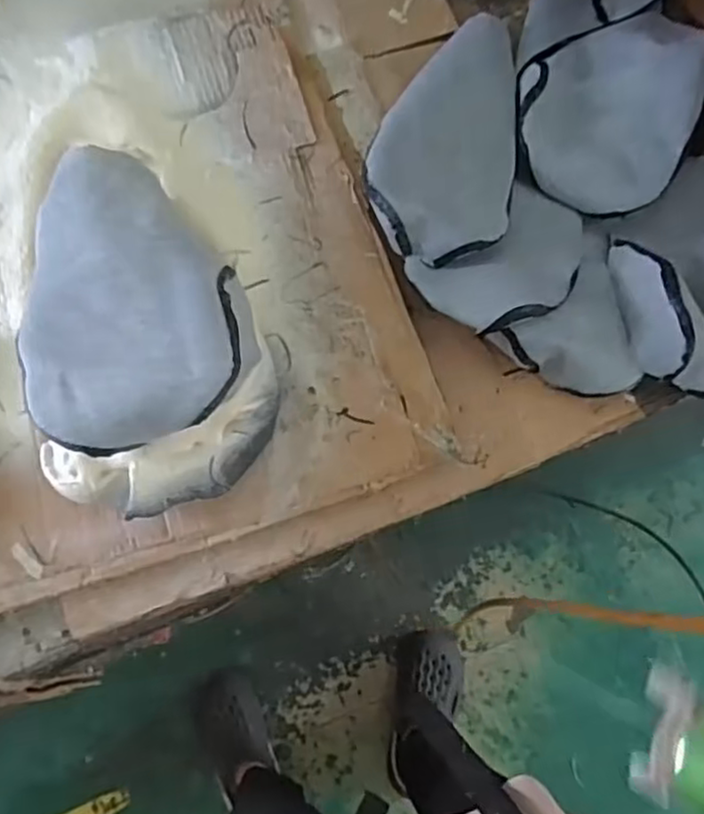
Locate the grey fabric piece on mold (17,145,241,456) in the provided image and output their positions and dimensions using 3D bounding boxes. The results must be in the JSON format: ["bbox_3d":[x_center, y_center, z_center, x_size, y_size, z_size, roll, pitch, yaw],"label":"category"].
[{"bbox_3d":[-0.193,-0.104,0.585,0.174,0.060,0.293,-13,63,0],"label":"grey fabric piece on mold"}]

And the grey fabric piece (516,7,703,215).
[{"bbox_3d":[0.282,-0.344,0.740,0.186,0.037,0.282,24,79,5],"label":"grey fabric piece"}]

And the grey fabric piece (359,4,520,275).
[{"bbox_3d":[0.111,-0.297,0.721,0.152,0.047,0.337,18,64,3],"label":"grey fabric piece"}]

